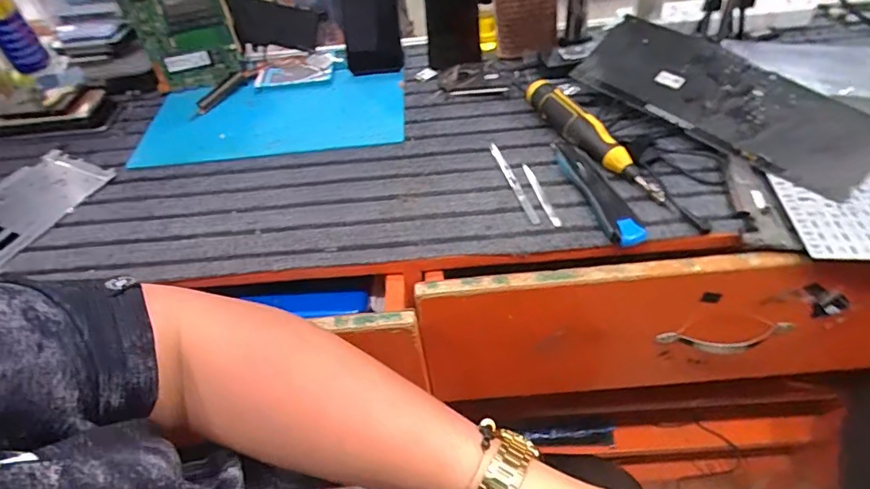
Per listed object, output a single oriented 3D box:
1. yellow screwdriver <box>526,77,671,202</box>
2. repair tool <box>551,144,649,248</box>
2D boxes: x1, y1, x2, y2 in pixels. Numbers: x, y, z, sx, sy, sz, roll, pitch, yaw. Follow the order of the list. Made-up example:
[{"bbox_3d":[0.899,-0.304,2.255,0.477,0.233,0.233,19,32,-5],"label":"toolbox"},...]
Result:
[{"bbox_3d":[0.173,-0.121,0.574,0.034,0.045,0.215,-28,49,-20],"label":"yellow screwdriver"},{"bbox_3d":[0.165,-0.058,0.533,0.035,0.014,0.165,-13,45,-6],"label":"repair tool"}]

